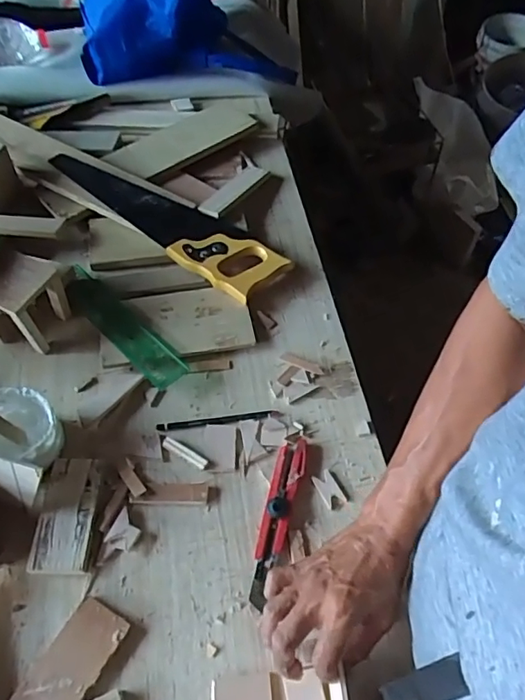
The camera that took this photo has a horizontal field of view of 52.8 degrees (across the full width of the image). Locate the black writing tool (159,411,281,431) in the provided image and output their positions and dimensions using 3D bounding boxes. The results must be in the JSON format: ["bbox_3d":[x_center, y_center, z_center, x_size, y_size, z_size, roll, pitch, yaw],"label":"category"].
[{"bbox_3d":[-0.053,0.081,0.616,0.138,0.005,0.012,-5,55,-2],"label":"black writing tool"}]

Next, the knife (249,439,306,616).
[{"bbox_3d":[0.016,0.170,0.545,0.026,0.019,0.174,13,56,10],"label":"knife"}]

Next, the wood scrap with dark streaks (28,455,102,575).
[{"bbox_3d":[-0.204,0.170,0.552,0.059,0.012,0.117,-2,55,-1],"label":"wood scrap with dark streaks"}]

